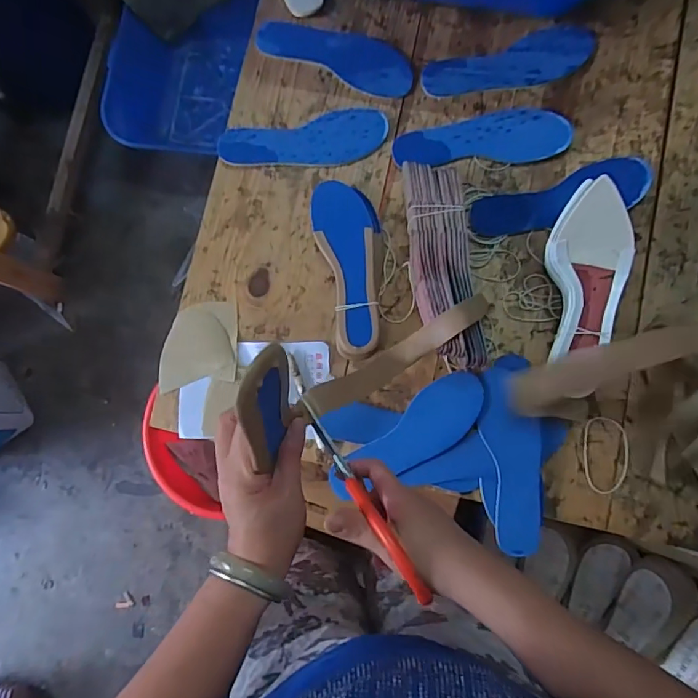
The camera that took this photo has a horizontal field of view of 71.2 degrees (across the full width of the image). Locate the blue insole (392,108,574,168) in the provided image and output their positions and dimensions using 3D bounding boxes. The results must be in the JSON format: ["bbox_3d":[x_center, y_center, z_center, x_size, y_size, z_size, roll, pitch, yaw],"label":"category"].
[{"bbox_3d":[0.177,-0.285,0.659,0.227,0.012,0.072,-3,82,4],"label":"blue insole"}]

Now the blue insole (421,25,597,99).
[{"bbox_3d":[0.223,-0.392,0.673,0.235,0.007,0.071,-14,82,2],"label":"blue insole"}]

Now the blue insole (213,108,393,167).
[{"bbox_3d":[-0.063,-0.286,0.680,0.231,0.007,0.076,-10,82,2],"label":"blue insole"}]

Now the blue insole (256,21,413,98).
[{"bbox_3d":[-0.020,-0.422,0.693,0.233,0.004,0.075,24,85,7],"label":"blue insole"}]

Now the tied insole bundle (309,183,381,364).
[{"bbox_3d":[0.006,-0.109,0.643,0.082,0.028,0.236,-11,82,3],"label":"tied insole bundle"}]

